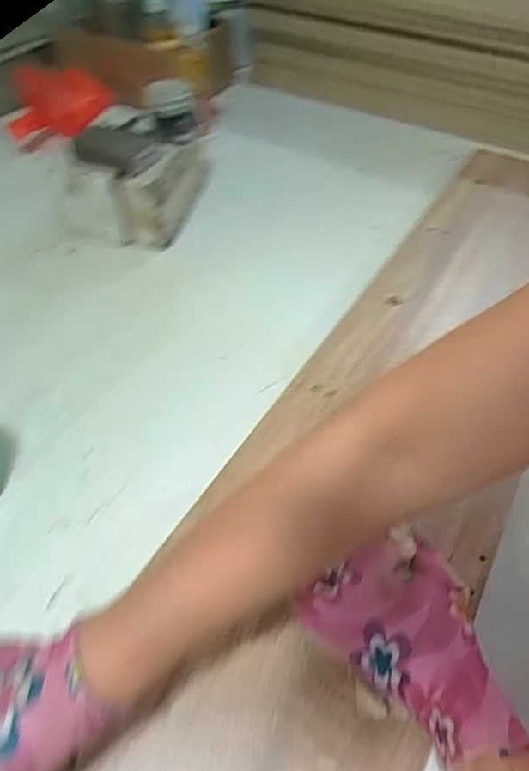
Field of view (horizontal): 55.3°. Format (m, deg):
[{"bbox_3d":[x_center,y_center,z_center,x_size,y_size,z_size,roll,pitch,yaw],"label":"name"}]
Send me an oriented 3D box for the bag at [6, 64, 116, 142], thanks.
[{"bbox_3d":[-0.390,-0.537,0.956,0.202,0.126,0.051,-6,49,-2],"label":"bag"}]

